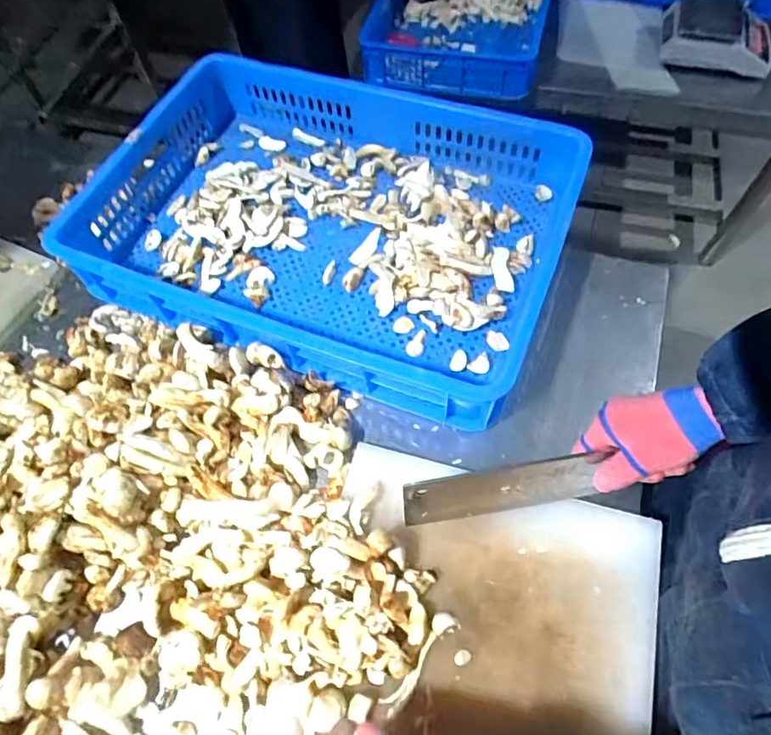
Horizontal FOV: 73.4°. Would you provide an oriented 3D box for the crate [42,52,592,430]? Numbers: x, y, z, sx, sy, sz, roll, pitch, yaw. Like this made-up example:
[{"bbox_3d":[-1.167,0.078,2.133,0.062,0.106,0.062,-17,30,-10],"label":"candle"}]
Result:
[{"bbox_3d":[-0.090,-0.208,0.698,0.616,0.115,0.426,21,65,12],"label":"crate"}]

